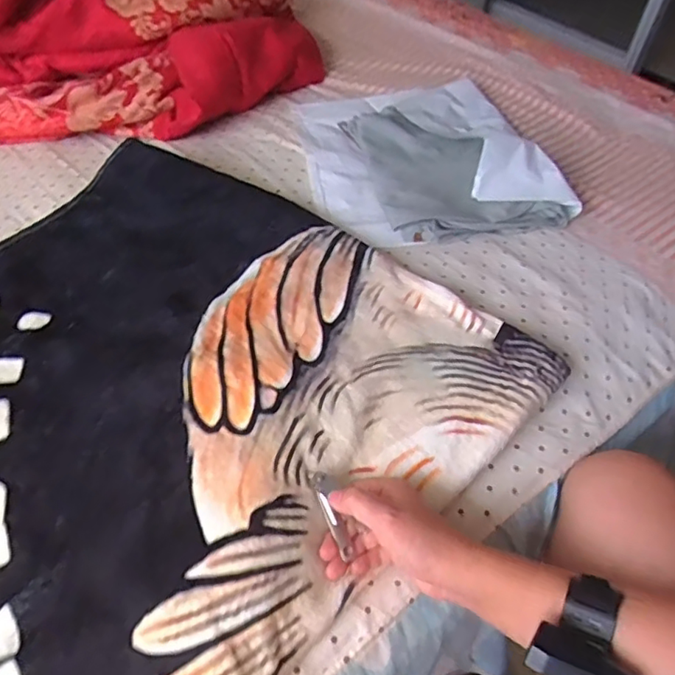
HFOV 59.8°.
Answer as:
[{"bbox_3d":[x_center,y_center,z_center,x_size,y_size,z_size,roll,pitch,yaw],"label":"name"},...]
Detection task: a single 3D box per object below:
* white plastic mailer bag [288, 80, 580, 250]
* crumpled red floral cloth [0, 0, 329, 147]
[{"bbox_3d":[0.129,-0.296,0.862,0.343,0.114,0.355,-3,49,-6],"label":"white plastic mailer bag"},{"bbox_3d":[-0.455,-0.454,0.896,0.855,0.179,0.317,-3,49,-6],"label":"crumpled red floral cloth"}]

